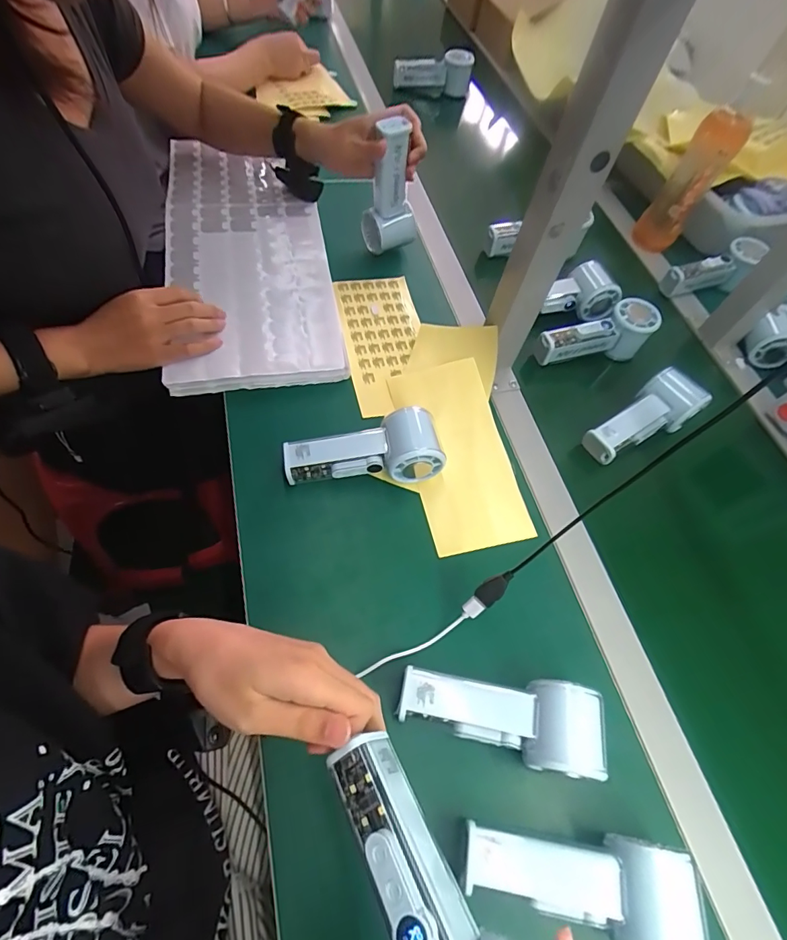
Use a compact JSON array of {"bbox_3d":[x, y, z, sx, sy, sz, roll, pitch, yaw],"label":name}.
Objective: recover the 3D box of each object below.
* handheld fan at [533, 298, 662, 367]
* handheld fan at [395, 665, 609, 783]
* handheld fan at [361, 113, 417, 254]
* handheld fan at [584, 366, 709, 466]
[{"bbox_3d":[0.252,-0.171,0.589,0.156,0.060,0.051,-10,62,-15],"label":"handheld fan"},{"bbox_3d":[0.078,0.185,0.351,0.146,0.052,0.059,13,59,-2],"label":"handheld fan"},{"bbox_3d":[-0.003,-0.343,0.578,0.065,0.147,0.038,-13,63,-16],"label":"handheld fan"},{"bbox_3d":[0.280,-0.060,0.525,0.141,0.042,0.060,-29,67,-16],"label":"handheld fan"}]

